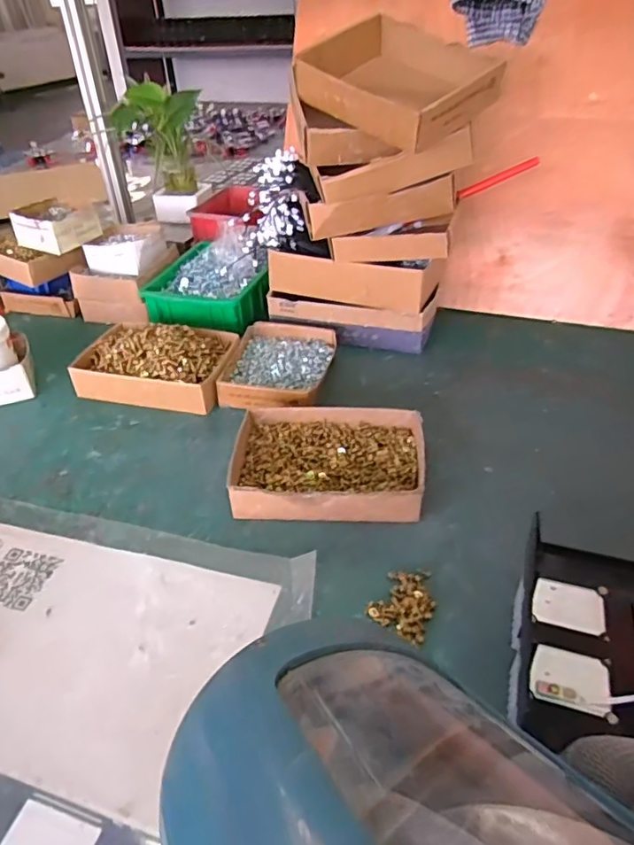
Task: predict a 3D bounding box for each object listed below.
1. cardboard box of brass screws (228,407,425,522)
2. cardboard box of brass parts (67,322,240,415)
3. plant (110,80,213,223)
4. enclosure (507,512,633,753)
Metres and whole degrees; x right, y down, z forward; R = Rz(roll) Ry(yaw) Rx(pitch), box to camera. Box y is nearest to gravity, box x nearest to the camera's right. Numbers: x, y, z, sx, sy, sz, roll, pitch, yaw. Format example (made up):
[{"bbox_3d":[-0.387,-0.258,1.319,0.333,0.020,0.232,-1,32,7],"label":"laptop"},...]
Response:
[{"bbox_3d":[0.013,0.047,0.660,0.214,0.044,0.165,2,38,4],"label":"cardboard box of brass screws"},{"bbox_3d":[-0.238,-0.093,0.833,0.222,0.069,0.160,6,39,10],"label":"cardboard box of brass parts"},{"bbox_3d":[-0.303,-0.530,1.139,0.168,0.254,0.150,-13,39,-14],"label":"plant"},{"bbox_3d":[0.237,0.158,0.435,0.161,0.050,0.184,7,40,12],"label":"enclosure"}]

